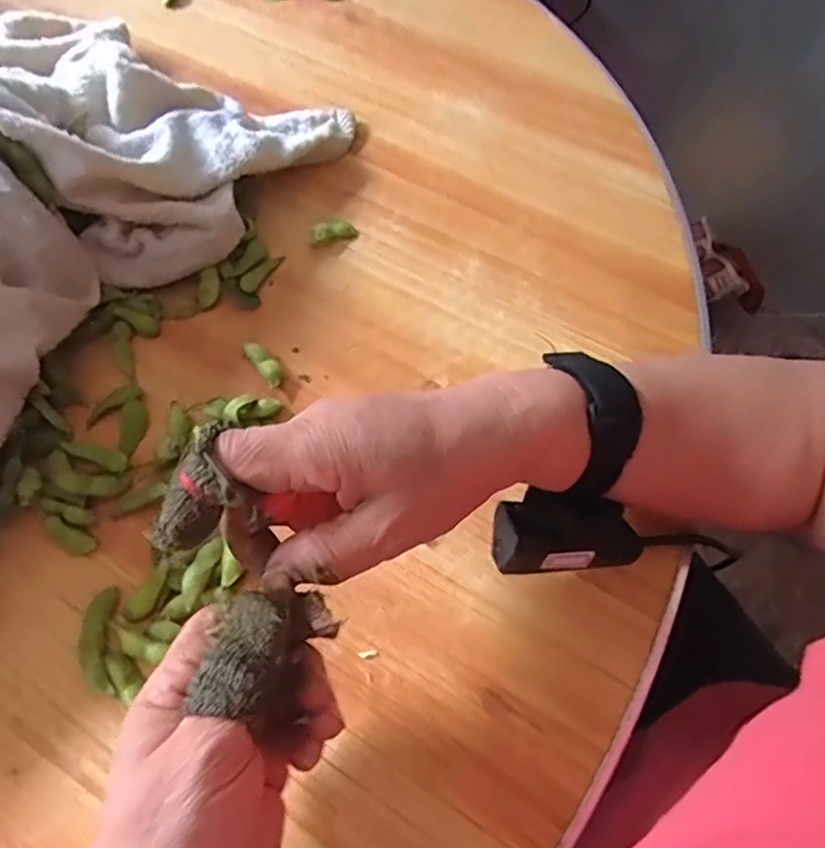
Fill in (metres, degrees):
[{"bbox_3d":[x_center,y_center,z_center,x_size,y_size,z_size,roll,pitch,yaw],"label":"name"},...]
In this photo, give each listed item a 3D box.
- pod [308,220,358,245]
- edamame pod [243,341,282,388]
[{"bbox_3d":[-0.057,-0.138,0.450,0.033,0.012,0.014,-18,63,-12],"label":"pod"},{"bbox_3d":[-0.093,-0.040,0.394,0.012,0.008,0.040,-33,67,-18],"label":"edamame pod"}]

